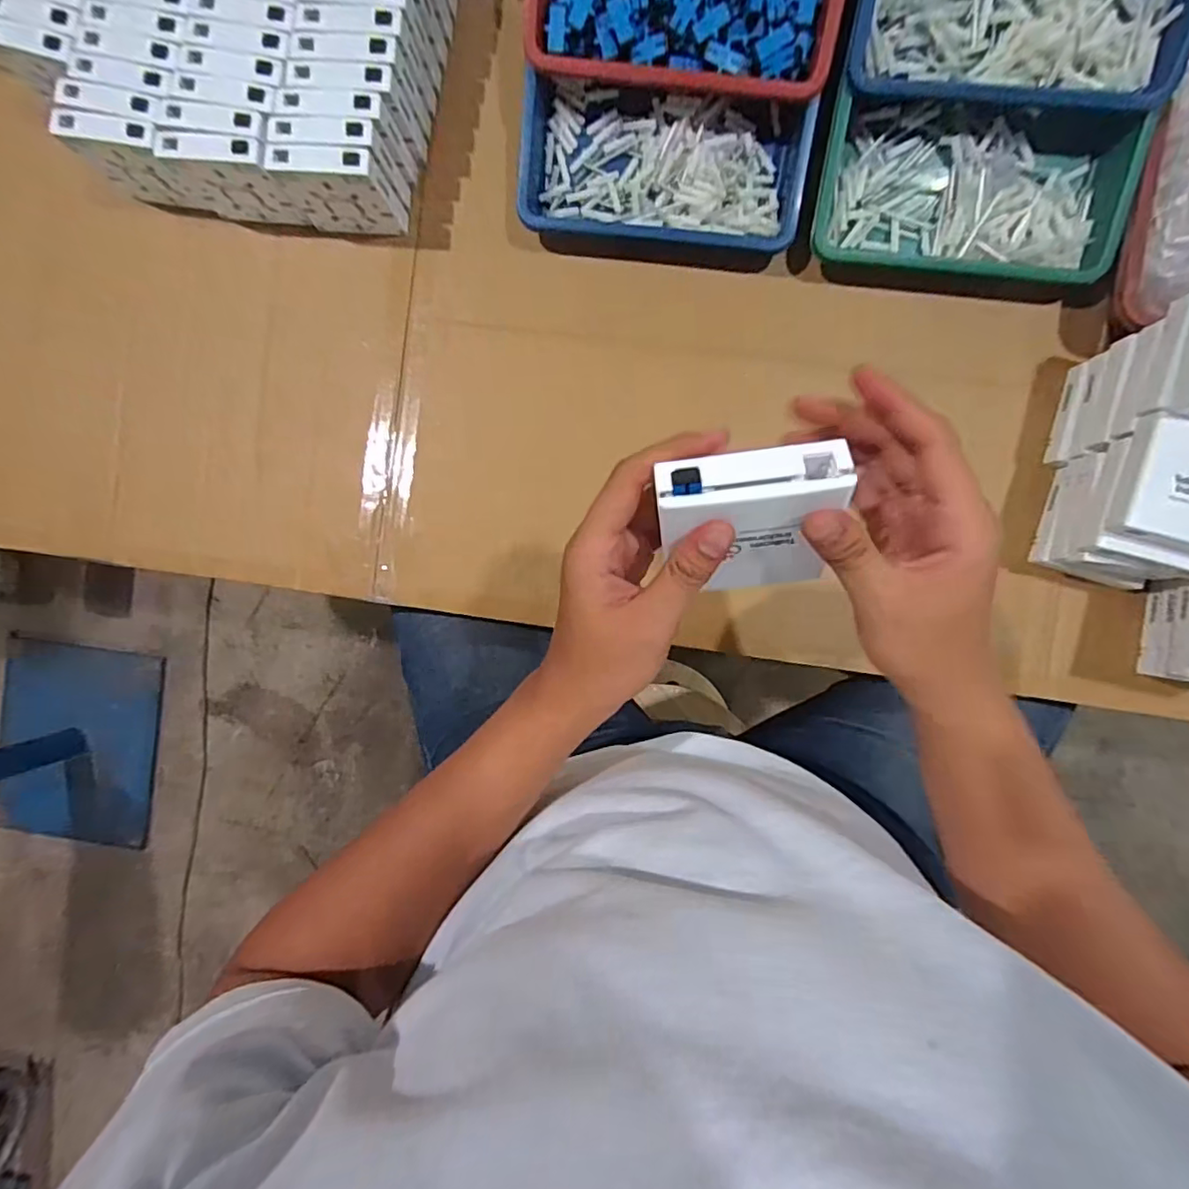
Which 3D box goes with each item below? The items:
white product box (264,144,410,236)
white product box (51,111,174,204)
[{"bbox_3d":[-0.217,-0.346,0.509,0.087,0.082,0.024,4,92,4],"label":"white product box"},{"bbox_3d":[-0.397,-0.375,0.517,0.085,0.083,0.024,11,93,3],"label":"white product box"}]

